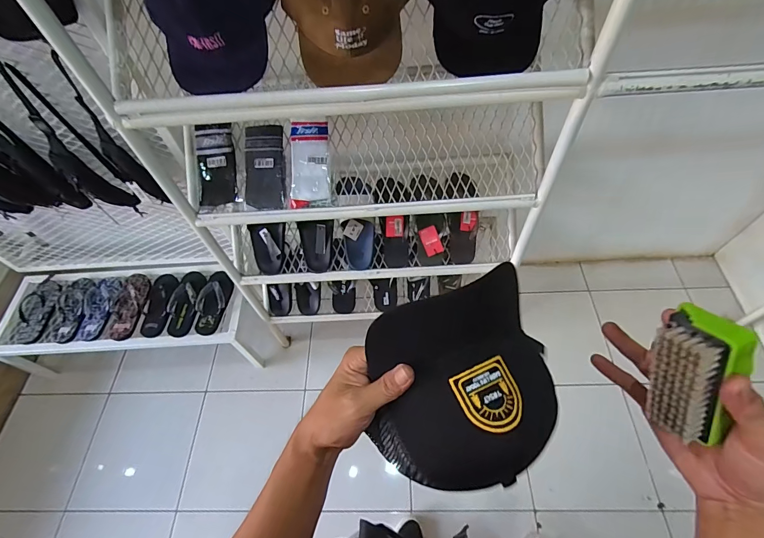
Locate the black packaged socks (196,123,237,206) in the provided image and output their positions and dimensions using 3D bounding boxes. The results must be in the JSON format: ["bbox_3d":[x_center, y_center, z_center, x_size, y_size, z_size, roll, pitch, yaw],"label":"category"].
[{"bbox_3d":[-0.395,-0.247,0.897,0.089,0.023,0.184,2,98,5],"label":"black packaged socks"}]

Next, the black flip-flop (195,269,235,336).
[{"bbox_3d":[-0.609,0.111,1.361,0.108,0.033,0.246,5,58,7],"label":"black flip-flop"}]

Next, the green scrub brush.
[{"bbox_3d":[0.228,0.082,0.281,0.040,0.101,0.043,-5,22,1],"label":"green scrub brush"}]

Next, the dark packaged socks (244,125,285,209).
[{"bbox_3d":[-0.277,-0.240,0.890,0.093,0.018,0.189,2,95,5],"label":"dark packaged socks"}]

